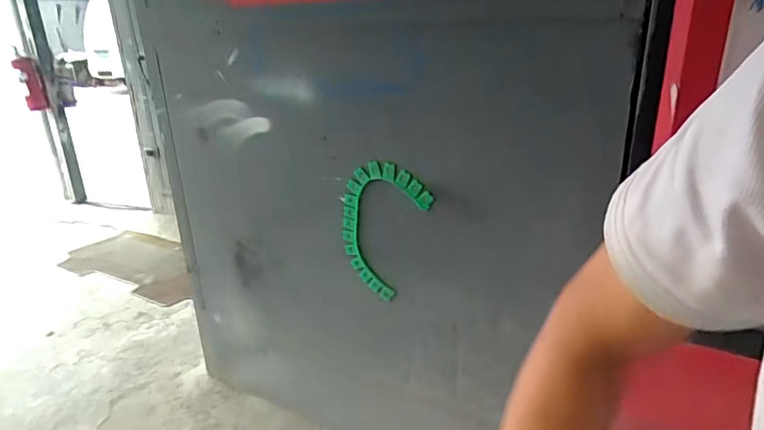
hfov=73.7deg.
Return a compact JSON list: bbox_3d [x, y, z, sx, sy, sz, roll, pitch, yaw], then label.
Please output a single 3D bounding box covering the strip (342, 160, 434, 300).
[{"bbox_3d":[-0.016,0.034,1.333,0.220,0.354,0.045,28,29,13],"label":"strip"}]

